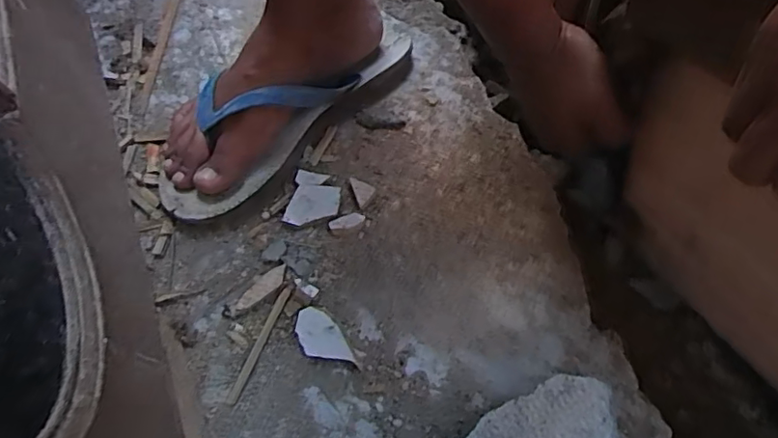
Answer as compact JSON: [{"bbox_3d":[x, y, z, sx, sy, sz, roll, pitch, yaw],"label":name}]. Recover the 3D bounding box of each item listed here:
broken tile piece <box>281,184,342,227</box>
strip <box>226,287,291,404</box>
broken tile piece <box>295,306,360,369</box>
[{"bbox_3d":[-0.059,-0.012,0.466,0.040,0.006,0.036,-1,57,1],"label":"broken tile piece"},{"bbox_3d":[-0.089,0.085,0.410,0.008,0.004,0.085,18,59,13],"label":"strip"},{"bbox_3d":[-0.046,0.082,0.410,0.027,0.009,0.050,-27,60,-15],"label":"broken tile piece"}]

